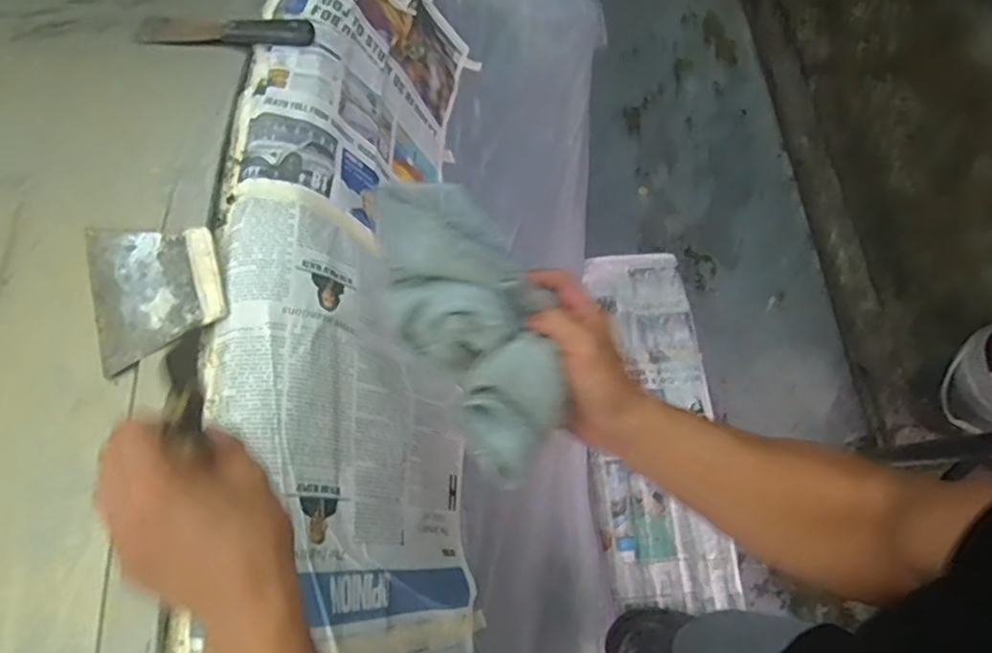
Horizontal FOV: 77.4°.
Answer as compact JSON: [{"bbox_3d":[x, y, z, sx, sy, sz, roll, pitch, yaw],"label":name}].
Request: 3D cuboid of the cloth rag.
[{"bbox_3d":[-0.015,-0.003,0.446,0.098,0.067,0.214,-24,79,-10],"label":"cloth rag"}]

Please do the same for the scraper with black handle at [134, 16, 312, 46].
[{"bbox_3d":[-0.293,-0.322,0.673,0.191,0.022,0.042,4,69,3],"label":"scraper with black handle"}]

